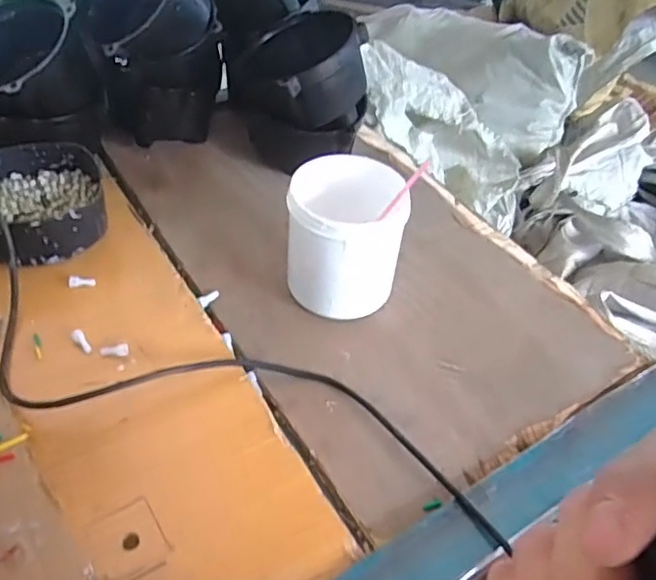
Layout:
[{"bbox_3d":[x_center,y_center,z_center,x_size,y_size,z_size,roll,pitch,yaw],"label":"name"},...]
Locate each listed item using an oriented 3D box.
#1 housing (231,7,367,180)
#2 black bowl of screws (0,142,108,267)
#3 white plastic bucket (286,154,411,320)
[{"bbox_3d":[-0.030,-0.196,0.636,0.120,0.152,0.116,-9,46,-16],"label":"housing"},{"bbox_3d":[-0.262,-0.077,0.545,0.115,0.051,0.126,4,44,-4],"label":"black bowl of screws"},{"bbox_3d":[0.013,-0.037,0.496,0.096,0.117,0.084,10,44,3],"label":"white plastic bucket"}]

